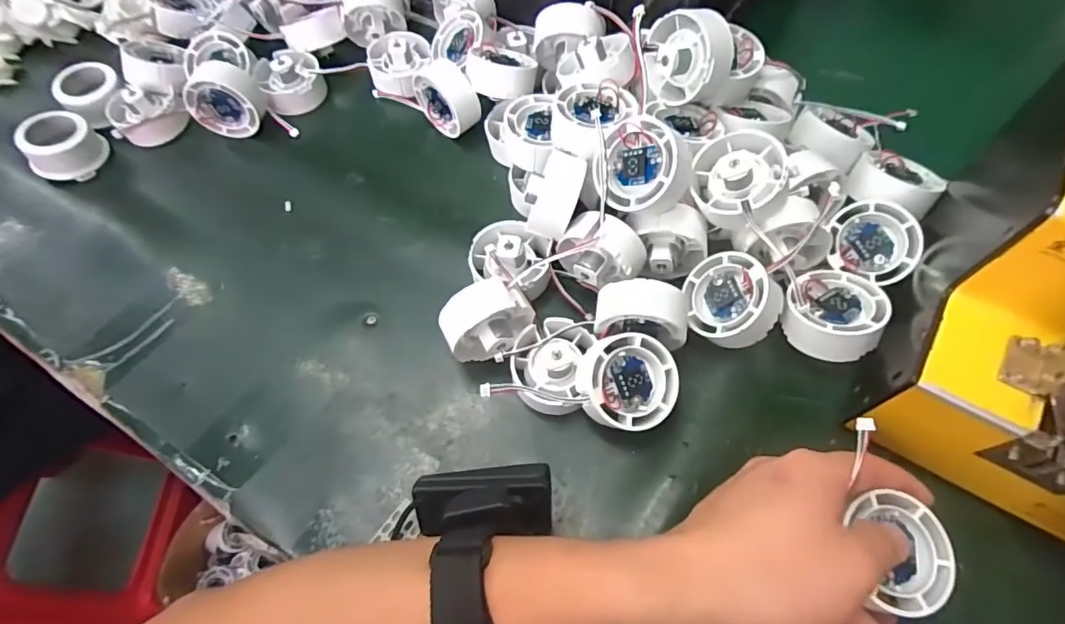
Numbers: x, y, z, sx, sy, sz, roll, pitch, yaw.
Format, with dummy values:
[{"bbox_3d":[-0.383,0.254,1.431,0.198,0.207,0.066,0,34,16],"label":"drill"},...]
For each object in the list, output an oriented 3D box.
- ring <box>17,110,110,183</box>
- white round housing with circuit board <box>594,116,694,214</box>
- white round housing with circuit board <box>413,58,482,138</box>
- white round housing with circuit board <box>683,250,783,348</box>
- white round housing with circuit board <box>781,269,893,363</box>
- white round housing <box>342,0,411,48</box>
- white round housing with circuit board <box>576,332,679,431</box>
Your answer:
[{"bbox_3d":[-0.374,-0.130,0.426,0.049,0.037,0.054,33,69,19],"label":"ring"},{"bbox_3d":[0.068,-0.086,0.322,0.049,0.052,0.030,27,21,31],"label":"white round housing with circuit board"},{"bbox_3d":[-0.065,-0.166,0.425,0.029,0.052,0.053,-40,67,-16],"label":"white round housing with circuit board"},{"bbox_3d":[0.123,-0.008,0.327,0.051,0.026,0.054,-20,60,40],"label":"white round housing with circuit board"},{"bbox_3d":[0.179,0.002,0.322,0.051,0.034,0.057,-24,63,-9],"label":"white round housing with circuit board"},{"bbox_3d":[-0.138,-0.270,0.474,0.054,0.043,0.064,0,62,3],"label":"white round housing"},{"bbox_3d":[0.055,0.041,0.311,0.052,0.023,0.053,2,80,-14],"label":"white round housing with circuit board"}]

